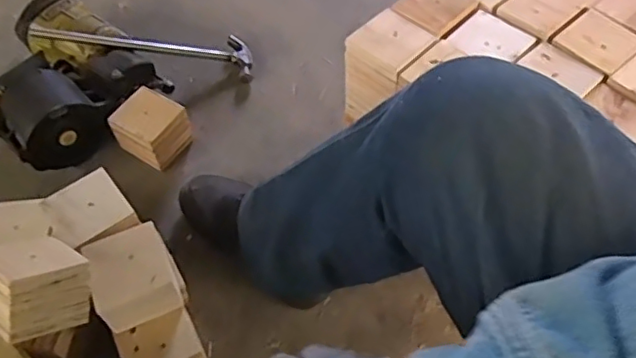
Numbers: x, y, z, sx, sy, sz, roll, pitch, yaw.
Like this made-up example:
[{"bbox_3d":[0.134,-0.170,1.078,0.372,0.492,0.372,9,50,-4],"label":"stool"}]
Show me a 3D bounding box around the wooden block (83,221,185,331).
[{"bbox_3d":[-0.233,0.128,0.765,0.098,0.090,0.112,-19,59,-11],"label":"wooden block"}]

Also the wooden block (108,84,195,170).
[{"bbox_3d":[-0.275,-0.085,0.992,0.099,0.094,0.093,32,63,19],"label":"wooden block"}]

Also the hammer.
[{"bbox_3d":[-0.306,-0.239,1.071,0.376,0.025,0.097,5,56,-19],"label":"hammer"}]

